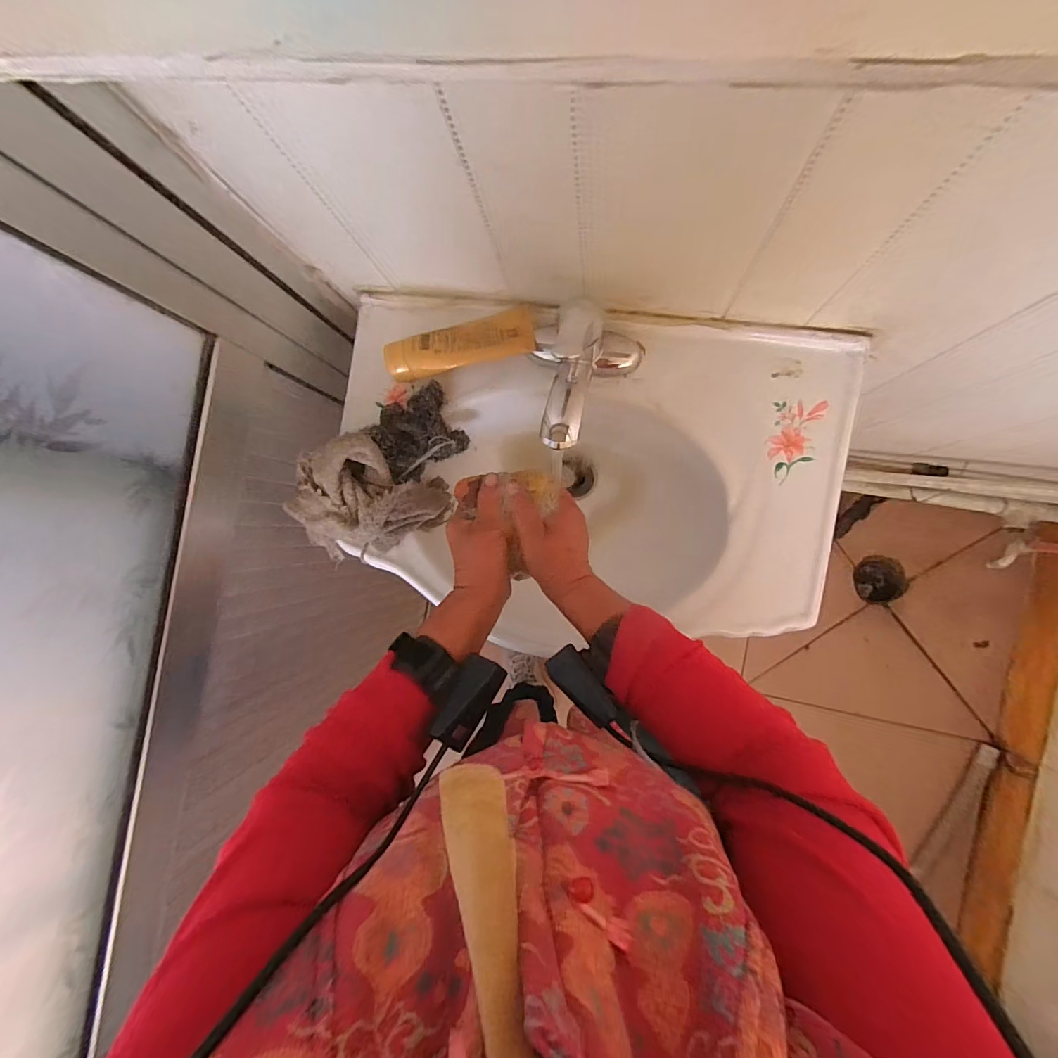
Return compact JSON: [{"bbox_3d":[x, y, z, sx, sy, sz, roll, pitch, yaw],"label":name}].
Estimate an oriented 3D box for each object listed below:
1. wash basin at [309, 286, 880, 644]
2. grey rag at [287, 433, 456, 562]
[{"bbox_3d":[0.056,-0.087,0.608,0.594,0.160,0.336,9,90,8],"label":"wash basin"},{"bbox_3d":[-0.211,-0.039,0.567,0.179,0.095,0.141,-29,85,7],"label":"grey rag"}]

